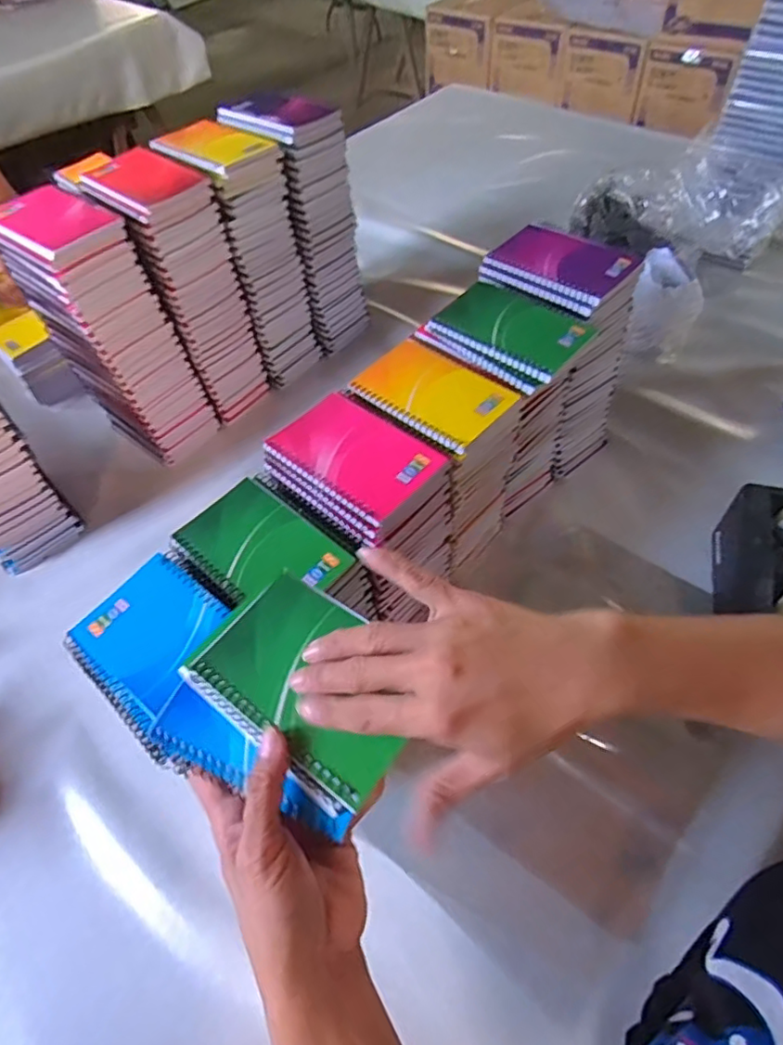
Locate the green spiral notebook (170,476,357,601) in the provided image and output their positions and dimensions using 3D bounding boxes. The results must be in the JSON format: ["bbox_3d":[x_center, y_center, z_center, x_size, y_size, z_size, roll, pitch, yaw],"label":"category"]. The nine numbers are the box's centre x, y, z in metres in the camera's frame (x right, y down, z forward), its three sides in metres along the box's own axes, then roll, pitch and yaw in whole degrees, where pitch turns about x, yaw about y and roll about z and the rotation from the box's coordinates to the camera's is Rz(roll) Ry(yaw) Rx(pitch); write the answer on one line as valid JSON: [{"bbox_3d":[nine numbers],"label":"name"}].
[{"bbox_3d":[-0.101,0.019,0.451,0.130,0.008,0.085,36,65,25],"label":"green spiral notebook"}]

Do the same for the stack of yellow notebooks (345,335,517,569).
[{"bbox_3d":[0.043,-0.058,0.587,0.132,0.215,0.102,34,64,24],"label":"stack of yellow notebooks"}]

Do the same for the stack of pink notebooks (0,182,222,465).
[{"bbox_3d":[-0.322,-0.216,0.672,0.145,0.265,0.103,31,63,23],"label":"stack of pink notebooks"}]

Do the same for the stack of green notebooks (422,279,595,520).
[{"bbox_3d":[0.114,-0.121,0.621,0.136,0.224,0.108,37,65,25],"label":"stack of green notebooks"}]

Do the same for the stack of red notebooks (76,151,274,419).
[{"bbox_3d":[-0.248,-0.285,0.720,0.105,0.285,0.130,-35,60,-19],"label":"stack of red notebooks"}]

